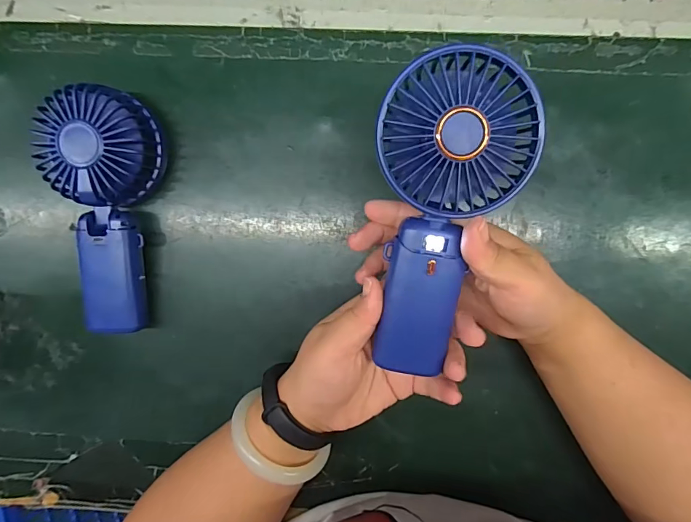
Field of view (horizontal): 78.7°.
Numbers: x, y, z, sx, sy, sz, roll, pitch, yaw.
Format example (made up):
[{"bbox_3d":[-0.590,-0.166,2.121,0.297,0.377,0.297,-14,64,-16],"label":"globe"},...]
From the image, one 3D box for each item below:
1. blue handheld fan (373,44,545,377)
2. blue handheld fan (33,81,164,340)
[{"bbox_3d":[0.054,-0.024,0.246,0.081,0.033,0.178,10,103,2],"label":"blue handheld fan"},{"bbox_3d":[-0.187,-0.036,0.320,0.076,0.048,0.176,9,95,2],"label":"blue handheld fan"}]

